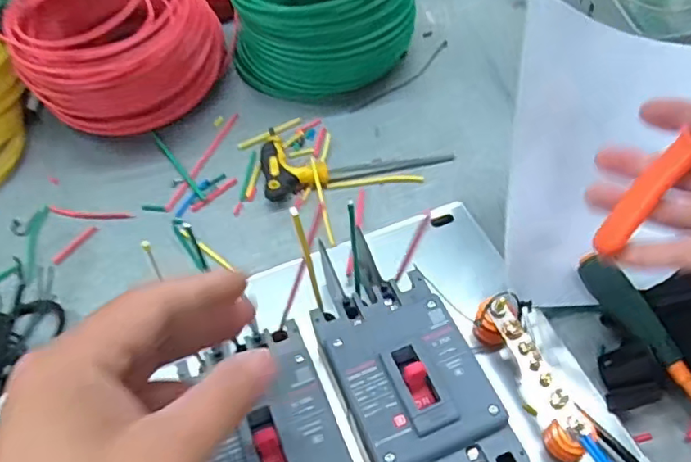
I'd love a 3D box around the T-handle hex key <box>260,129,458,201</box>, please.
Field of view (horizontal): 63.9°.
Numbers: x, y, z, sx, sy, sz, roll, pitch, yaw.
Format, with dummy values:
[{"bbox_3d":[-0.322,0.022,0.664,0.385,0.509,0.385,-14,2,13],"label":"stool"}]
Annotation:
[{"bbox_3d":[0.007,-0.075,0.510,0.168,0.017,0.076,-11,54,-3],"label":"T-handle hex key"}]

